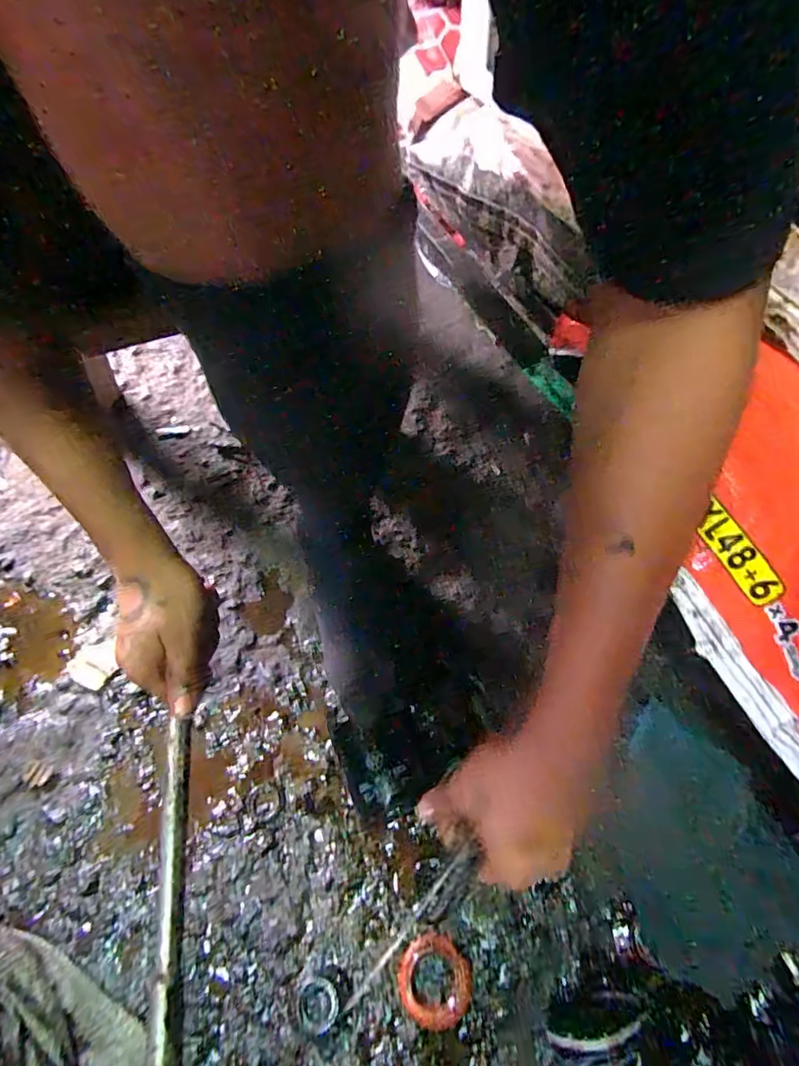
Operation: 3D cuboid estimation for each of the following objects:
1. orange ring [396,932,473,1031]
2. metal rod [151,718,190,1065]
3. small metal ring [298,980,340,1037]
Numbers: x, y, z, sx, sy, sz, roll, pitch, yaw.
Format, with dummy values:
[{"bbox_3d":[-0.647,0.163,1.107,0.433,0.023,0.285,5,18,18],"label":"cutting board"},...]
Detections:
[{"bbox_3d":[0.026,0.340,0.399,0.053,0.004,0.057,1,61,-1],"label":"orange ring"},{"bbox_3d":[-0.134,0.215,0.307,0.013,0.010,0.206,-9,55,-7],"label":"metal rod"},{"bbox_3d":[-0.061,0.352,0.392,0.030,0.004,0.030,1,61,-1],"label":"small metal ring"}]

